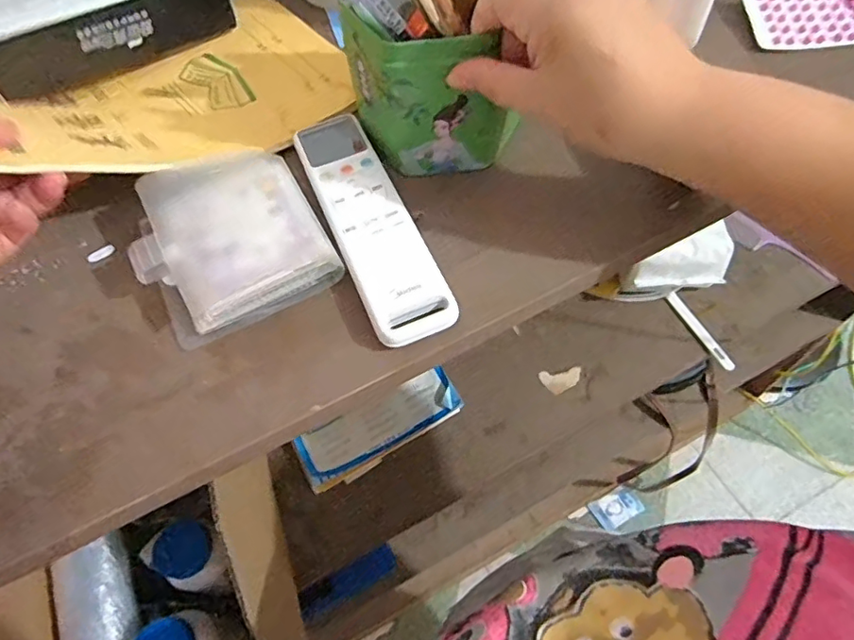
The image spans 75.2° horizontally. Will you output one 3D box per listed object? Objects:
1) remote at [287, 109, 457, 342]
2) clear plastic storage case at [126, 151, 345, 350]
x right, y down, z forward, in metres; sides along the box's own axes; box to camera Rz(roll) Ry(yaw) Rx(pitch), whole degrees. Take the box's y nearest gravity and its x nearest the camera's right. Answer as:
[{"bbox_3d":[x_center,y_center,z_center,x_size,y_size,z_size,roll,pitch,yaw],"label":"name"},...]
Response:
[{"bbox_3d":[-0.035,-0.060,0.330,0.046,0.016,0.172,-22,64,-8],"label":"remote"},{"bbox_3d":[-0.114,-0.048,0.319,0.098,0.033,0.098,-26,64,-10],"label":"clear plastic storage case"}]

